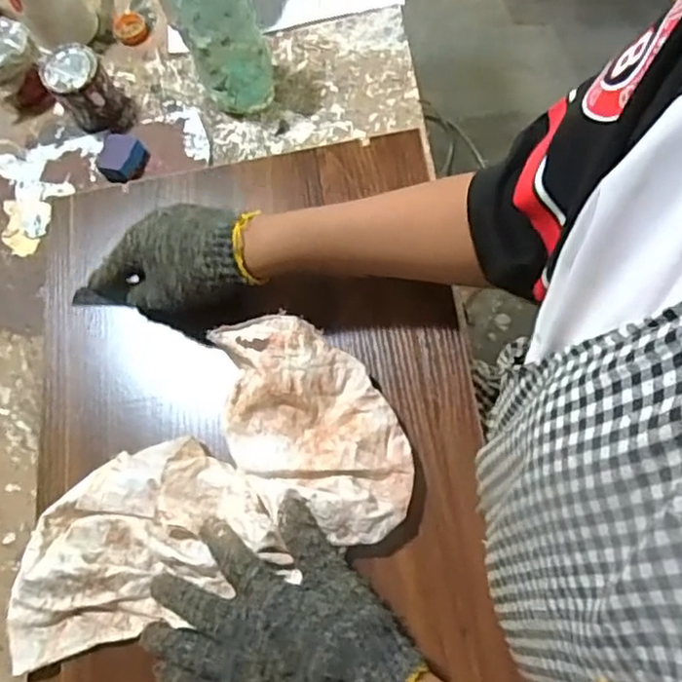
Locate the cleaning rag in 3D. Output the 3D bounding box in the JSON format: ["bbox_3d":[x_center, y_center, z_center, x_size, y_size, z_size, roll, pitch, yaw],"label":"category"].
[{"bbox_3d":[-0.110,0.115,0.457,0.311,0.039,0.165,-32,73,3],"label":"cleaning rag"}]

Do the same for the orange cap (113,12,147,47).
[{"bbox_3d":[-0.265,-0.393,0.802,0.042,0.019,0.039,0,71,1],"label":"orange cap"}]

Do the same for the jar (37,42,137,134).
[{"bbox_3d":[-0.293,-0.289,0.738,0.071,0.071,0.077,0,71,1],"label":"jar"}]

